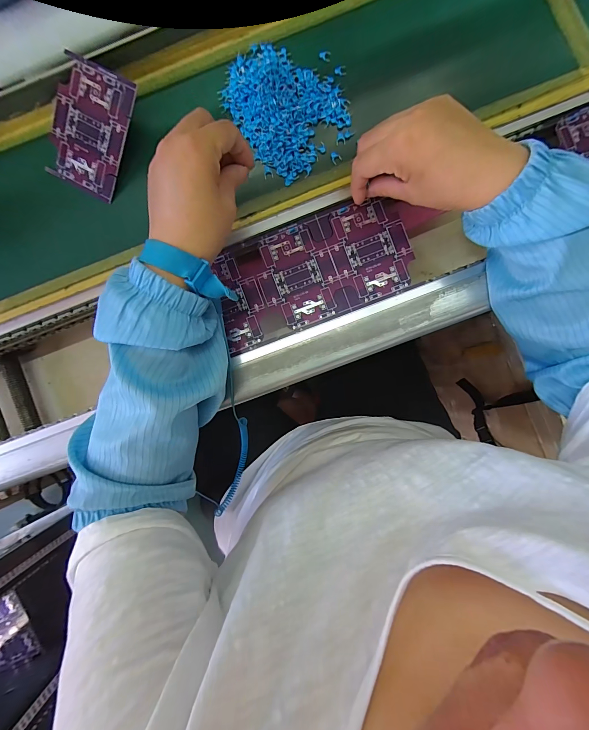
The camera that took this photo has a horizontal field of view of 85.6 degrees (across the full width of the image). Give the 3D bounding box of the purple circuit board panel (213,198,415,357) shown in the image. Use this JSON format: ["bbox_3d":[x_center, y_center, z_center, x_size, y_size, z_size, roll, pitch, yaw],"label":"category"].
[{"bbox_3d":[0.018,-0.101,0.345,0.210,0.006,0.105,-21,90,3],"label":"purple circuit board panel"}]

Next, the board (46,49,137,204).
[{"bbox_3d":[-0.214,-0.244,0.330,0.083,0.005,0.112,29,110,5],"label":"board"}]

